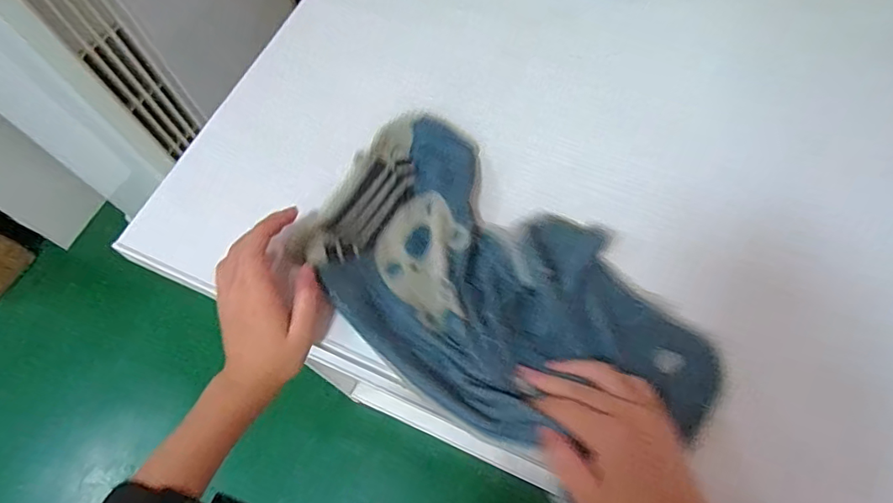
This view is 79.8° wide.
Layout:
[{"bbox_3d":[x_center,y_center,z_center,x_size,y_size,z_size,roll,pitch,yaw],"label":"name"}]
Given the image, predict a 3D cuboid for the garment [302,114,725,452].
[{"bbox_3d":[0.031,0.026,0.400,0.320,0.027,0.170,40,73,19],"label":"garment"}]

